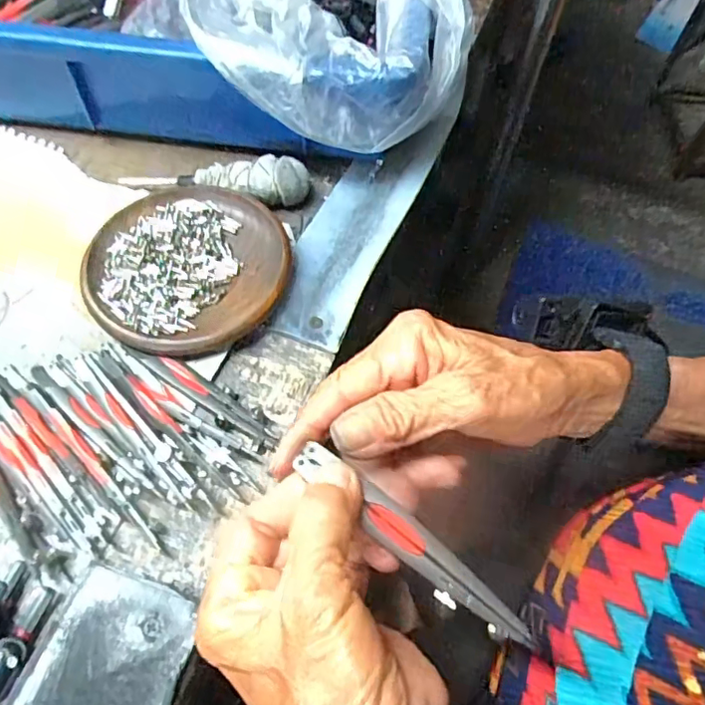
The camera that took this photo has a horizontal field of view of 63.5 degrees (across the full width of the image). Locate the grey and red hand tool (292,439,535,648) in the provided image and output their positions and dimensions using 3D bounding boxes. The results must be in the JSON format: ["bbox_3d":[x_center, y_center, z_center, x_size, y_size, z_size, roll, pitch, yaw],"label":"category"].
[{"bbox_3d":[0.022,0.071,0.210,0.101,0.005,0.016,38,62,9],"label":"grey and red hand tool"}]

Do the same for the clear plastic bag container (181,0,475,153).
[{"bbox_3d":[-0.018,-0.223,0.361,0.168,0.101,0.167,-8,58,-9],"label":"clear plastic bag container"}]

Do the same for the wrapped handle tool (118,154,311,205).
[{"bbox_3d":[-0.088,-0.111,0.365,0.120,0.028,0.024,4,57,-1],"label":"wrapped handle tool"}]

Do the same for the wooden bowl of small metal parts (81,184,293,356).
[{"bbox_3d":[-0.094,-0.048,0.330,0.108,0.021,0.112,2,57,-3],"label":"wooden bowl of small metal parts"}]

